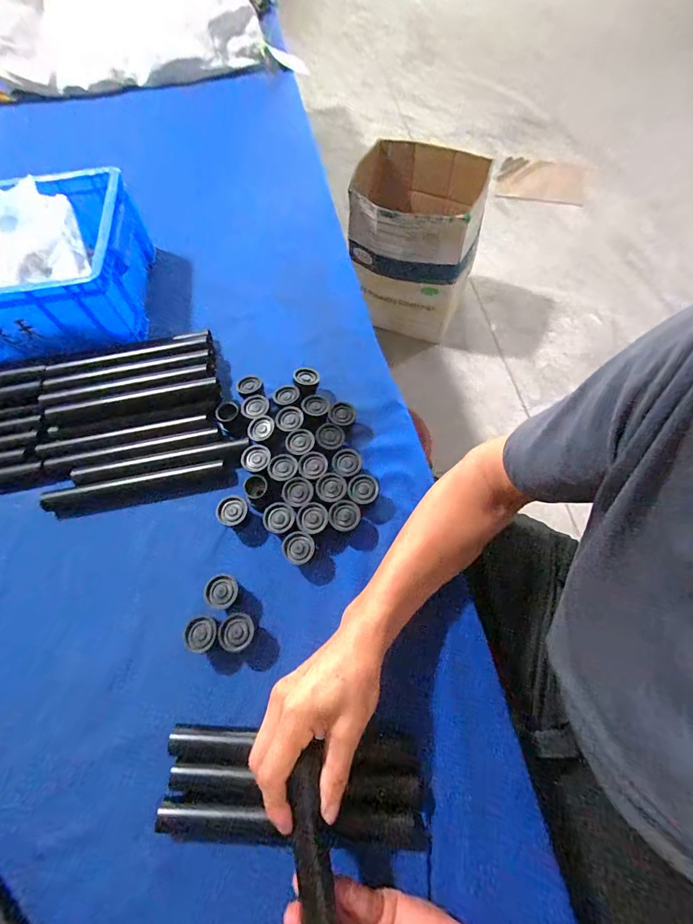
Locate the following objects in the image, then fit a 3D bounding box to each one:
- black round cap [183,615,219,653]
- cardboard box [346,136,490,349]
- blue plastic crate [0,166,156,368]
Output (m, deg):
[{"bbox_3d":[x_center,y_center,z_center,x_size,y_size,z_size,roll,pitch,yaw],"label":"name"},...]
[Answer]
[{"bbox_3d":[-0.147,0.180,0.390,0.031,0.037,0.032,-1,65,2],"label":"black round cap"},{"bbox_3d":[0.221,-0.731,1.305,0.416,0.459,0.365,10,65,7],"label":"cardboard box"},{"bbox_3d":[-0.492,-0.295,0.549,0.345,0.121,0.246,-11,65,-3],"label":"blue plastic crate"}]

